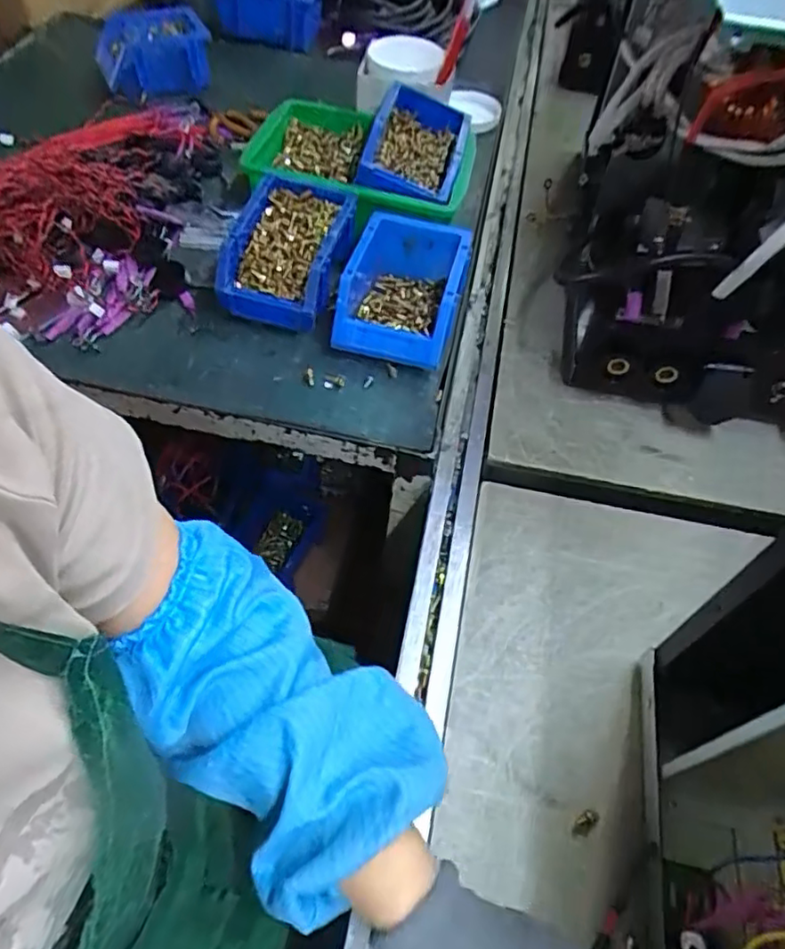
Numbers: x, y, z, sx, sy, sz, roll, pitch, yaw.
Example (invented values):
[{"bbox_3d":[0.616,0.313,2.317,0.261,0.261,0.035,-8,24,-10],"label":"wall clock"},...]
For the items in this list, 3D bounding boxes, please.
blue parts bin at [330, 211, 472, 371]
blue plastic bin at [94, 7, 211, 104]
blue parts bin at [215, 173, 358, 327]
[{"bbox_3d":[0.010,-0.183,0.622,0.114,0.075,0.154,12,55,4],"label":"blue parts bin"},{"bbox_3d":[-0.337,-0.598,0.862,0.145,0.067,0.138,-12,57,-12],"label":"blue plastic bin"},{"bbox_3d":[-0.107,-0.235,0.639,0.109,0.061,0.162,11,55,4],"label":"blue parts bin"}]

